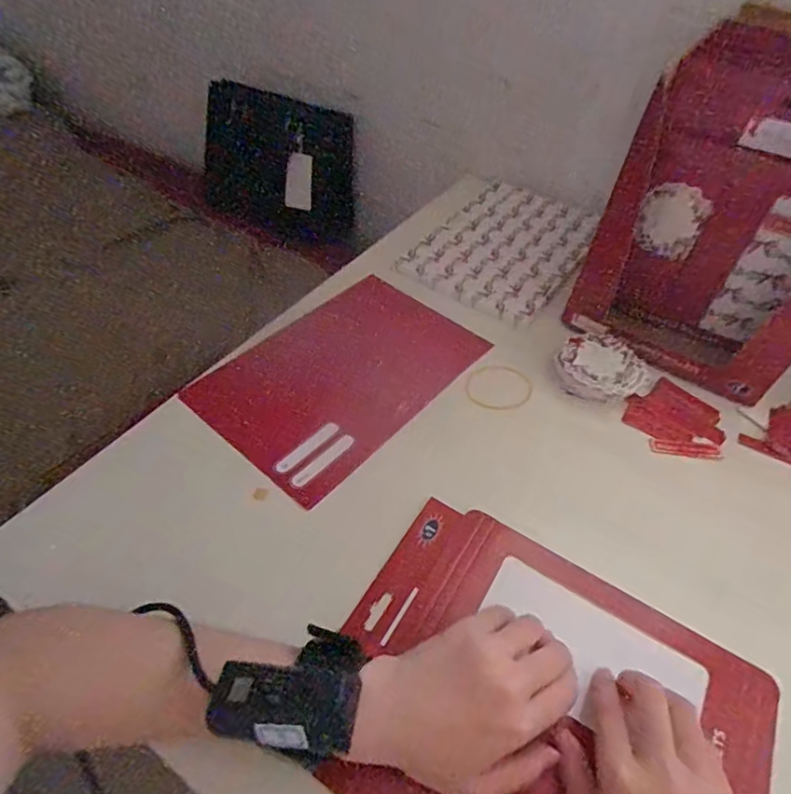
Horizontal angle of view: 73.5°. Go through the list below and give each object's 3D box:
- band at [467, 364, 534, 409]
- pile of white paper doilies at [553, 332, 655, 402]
[{"bbox_3d":[0.098,-0.010,0.502,0.065,0.004,0.055,7,52,-6],"label":"band"},{"bbox_3d":[0.197,-0.027,0.511,0.081,0.025,0.074,3,46,-3],"label":"pile of white paper doilies"}]

